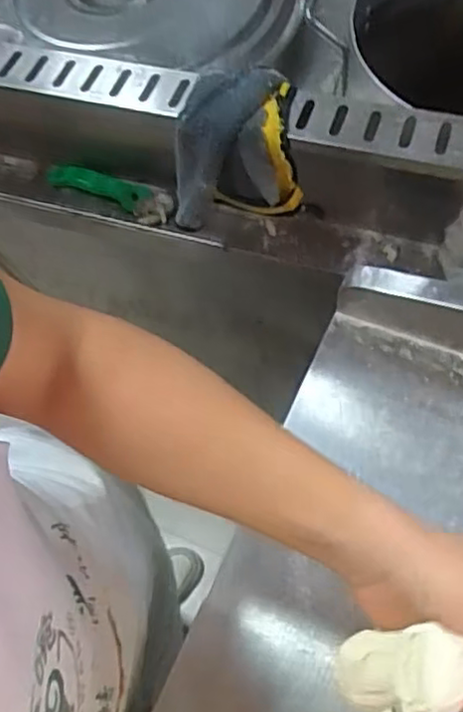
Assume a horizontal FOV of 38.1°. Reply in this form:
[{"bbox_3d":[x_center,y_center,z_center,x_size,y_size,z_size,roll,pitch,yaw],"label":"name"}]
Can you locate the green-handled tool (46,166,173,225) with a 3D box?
[{"bbox_3d":[-0.141,-0.195,0.788,0.157,0.020,0.043,23,67,14],"label":"green-handled tool"}]

